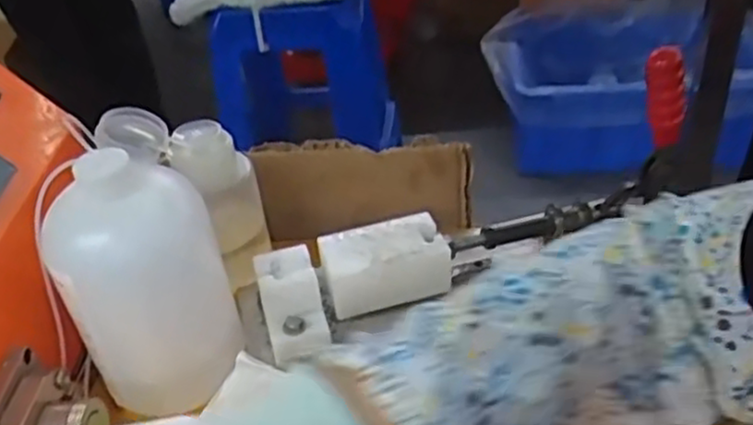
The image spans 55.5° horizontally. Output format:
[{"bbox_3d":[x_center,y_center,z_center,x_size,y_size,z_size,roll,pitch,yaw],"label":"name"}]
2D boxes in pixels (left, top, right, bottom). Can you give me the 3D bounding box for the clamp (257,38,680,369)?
[{"bbox_3d":[0.054,-0.007,0.412,0.262,0.123,0.062,-18,40,-15],"label":"clamp"}]

